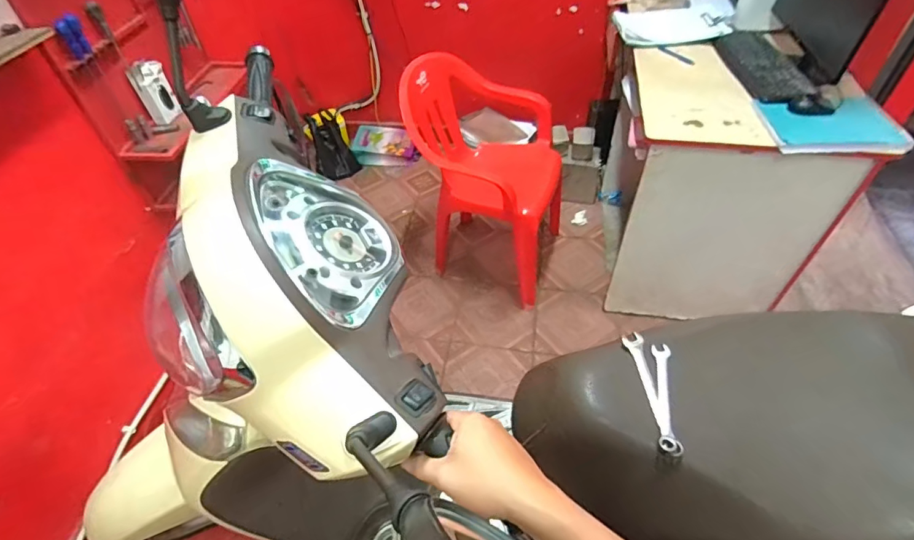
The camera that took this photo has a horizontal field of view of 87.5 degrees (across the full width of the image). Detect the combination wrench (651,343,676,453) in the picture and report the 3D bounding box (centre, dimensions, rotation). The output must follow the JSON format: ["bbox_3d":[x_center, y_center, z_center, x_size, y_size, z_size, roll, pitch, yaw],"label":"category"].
[{"bbox_3d":[0.261,0.156,0.600,0.019,0.013,0.144,6,49,9],"label":"combination wrench"}]

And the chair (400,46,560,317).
[{"bbox_3d":[0.109,-0.321,1.672,0.493,0.703,0.531,9,50,12],"label":"chair"}]

